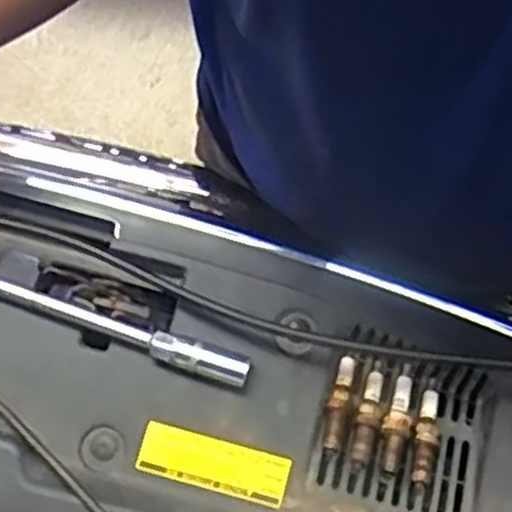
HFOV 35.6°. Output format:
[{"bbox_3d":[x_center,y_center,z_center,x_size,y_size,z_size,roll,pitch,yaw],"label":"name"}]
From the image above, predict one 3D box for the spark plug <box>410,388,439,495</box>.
[{"bbox_3d":[0.111,0.120,0.526,0.015,0.019,0.068,15,52,3],"label":"spark plug"}]

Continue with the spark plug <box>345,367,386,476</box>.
[{"bbox_3d":[0.072,0.106,0.526,0.016,0.019,0.069,16,60,3],"label":"spark plug"}]

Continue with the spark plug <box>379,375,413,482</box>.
[{"bbox_3d":[0.090,0.110,0.517,0.015,0.014,0.067,15,66,2],"label":"spark plug"}]

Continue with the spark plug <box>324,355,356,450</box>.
[{"bbox_3d":[0.055,0.096,0.525,0.013,0.014,0.063,14,59,2],"label":"spark plug"}]

